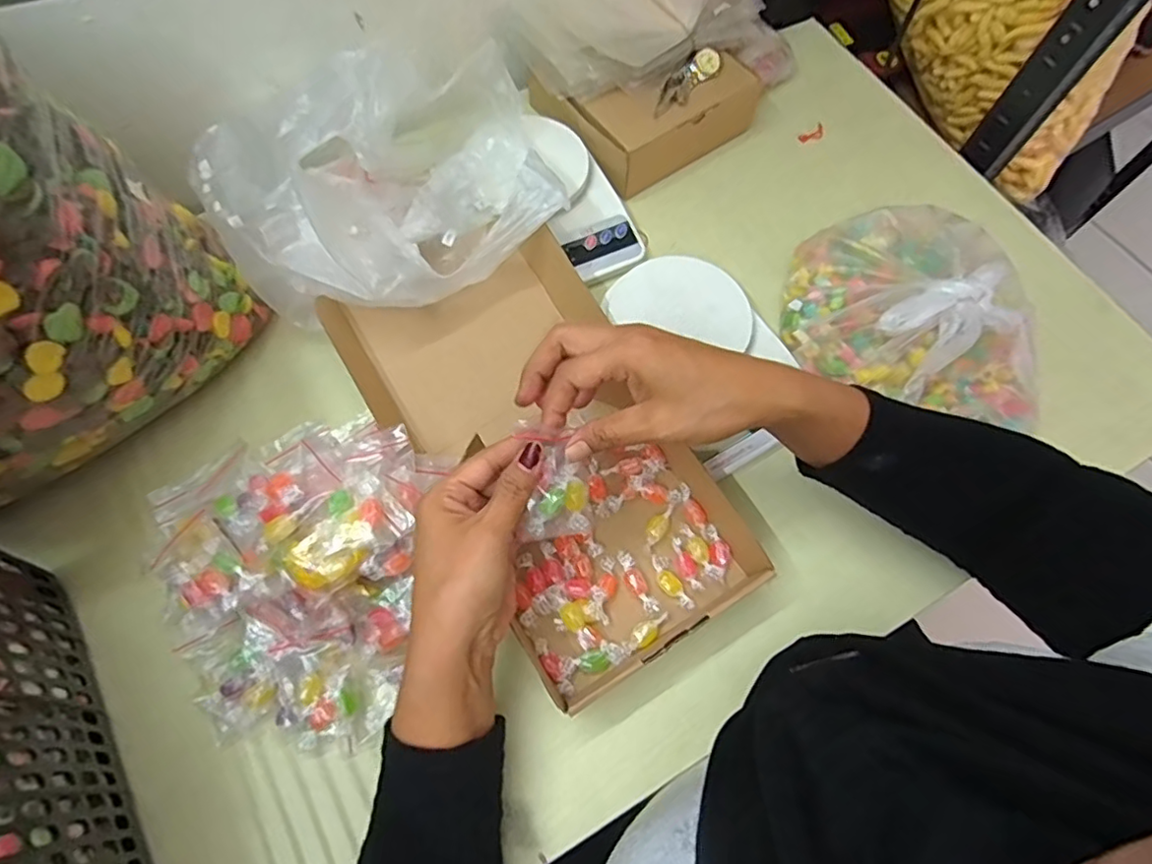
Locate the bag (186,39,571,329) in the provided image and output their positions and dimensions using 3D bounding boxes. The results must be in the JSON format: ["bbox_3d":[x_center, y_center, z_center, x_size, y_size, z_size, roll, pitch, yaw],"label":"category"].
[{"bbox_3d":[-0.143,-0.191,0.454,0.248,0.173,0.176,-25,70,-10],"label":"bag"}]

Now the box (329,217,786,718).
[{"bbox_3d":[-0.026,0.003,0.446,0.180,0.058,0.344,-31,72,-12],"label":"box"}]

